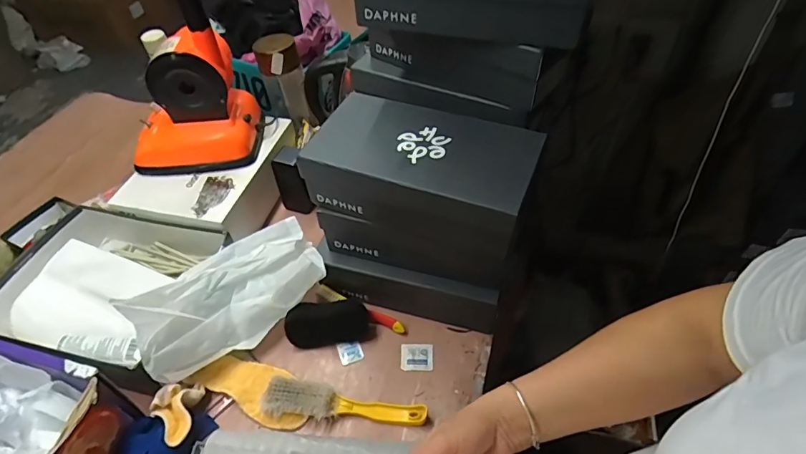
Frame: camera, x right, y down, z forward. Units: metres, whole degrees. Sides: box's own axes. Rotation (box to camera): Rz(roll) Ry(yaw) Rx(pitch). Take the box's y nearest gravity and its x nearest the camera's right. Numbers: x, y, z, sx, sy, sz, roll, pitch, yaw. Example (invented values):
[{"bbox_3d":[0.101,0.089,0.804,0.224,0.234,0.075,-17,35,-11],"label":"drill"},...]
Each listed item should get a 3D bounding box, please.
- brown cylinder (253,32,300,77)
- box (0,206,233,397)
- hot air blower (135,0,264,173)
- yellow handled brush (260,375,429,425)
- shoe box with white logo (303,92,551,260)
[{"bbox_3d":[-0.250,-0.342,0.933,0.064,0.063,0.068,-1,48,1],"label":"brown cylinder"},{"bbox_3d":[-0.481,0.104,0.782,0.338,0.093,0.262,12,50,13],"label":"box"},{"bbox_3d":[-0.394,-0.303,0.739,0.231,0.505,0.128,-8,49,-5],"label":"hot air blower"},{"bbox_3d":[-0.082,0.247,0.667,0.230,0.040,0.050,2,48,5],"label":"yellow handled brush"},{"bbox_3d":[0.028,-0.079,0.661,0.292,0.100,0.157,18,51,17],"label":"shoe box with white logo"}]

